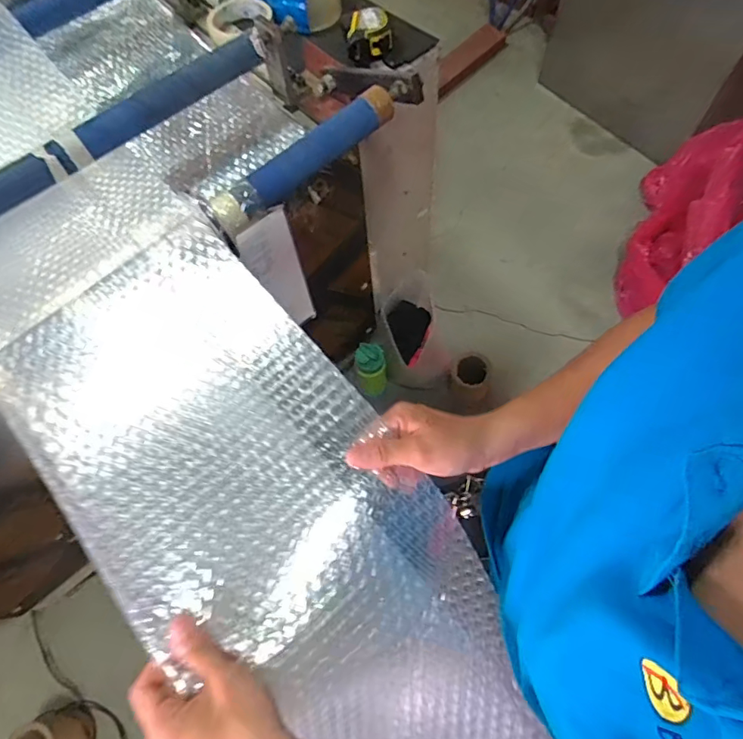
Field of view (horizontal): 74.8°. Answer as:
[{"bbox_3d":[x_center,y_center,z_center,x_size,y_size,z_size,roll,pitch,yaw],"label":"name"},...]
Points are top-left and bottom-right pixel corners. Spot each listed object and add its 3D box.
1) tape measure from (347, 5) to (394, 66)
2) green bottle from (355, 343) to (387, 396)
[{"bbox_3d":[-0.003,-0.460,0.676,0.065,0.042,0.066,0,65,3],"label":"tape measure"},{"bbox_3d":[0.002,0.007,1.194,0.072,0.212,0.066,-5,65,1],"label":"green bottle"}]

